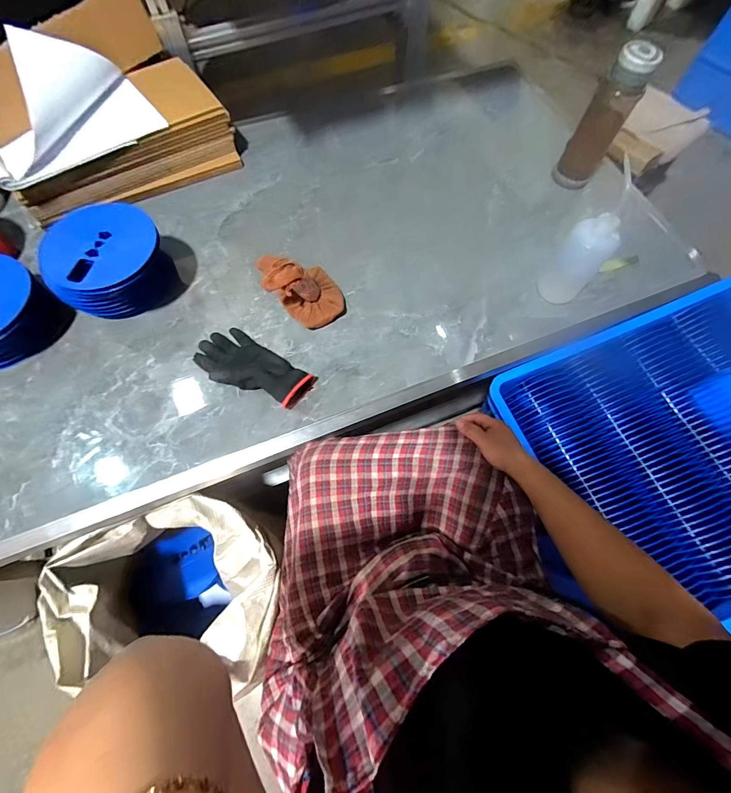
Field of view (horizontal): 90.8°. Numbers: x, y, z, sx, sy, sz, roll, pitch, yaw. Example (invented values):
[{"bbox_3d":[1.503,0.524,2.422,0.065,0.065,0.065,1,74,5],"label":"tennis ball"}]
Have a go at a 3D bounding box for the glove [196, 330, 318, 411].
[{"bbox_3d":[-0.190,-0.050,0.593,0.193,0.044,0.093,33,72,11],"label":"glove"}]

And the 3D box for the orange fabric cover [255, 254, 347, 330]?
[{"bbox_3d":[-0.098,-0.183,0.608,0.126,0.113,0.104,-39,75,-15],"label":"orange fabric cover"}]

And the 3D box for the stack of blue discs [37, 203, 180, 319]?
[{"bbox_3d":[-0.429,-0.224,0.622,0.178,0.116,0.157,-33,73,-13],"label":"stack of blue discs"}]

